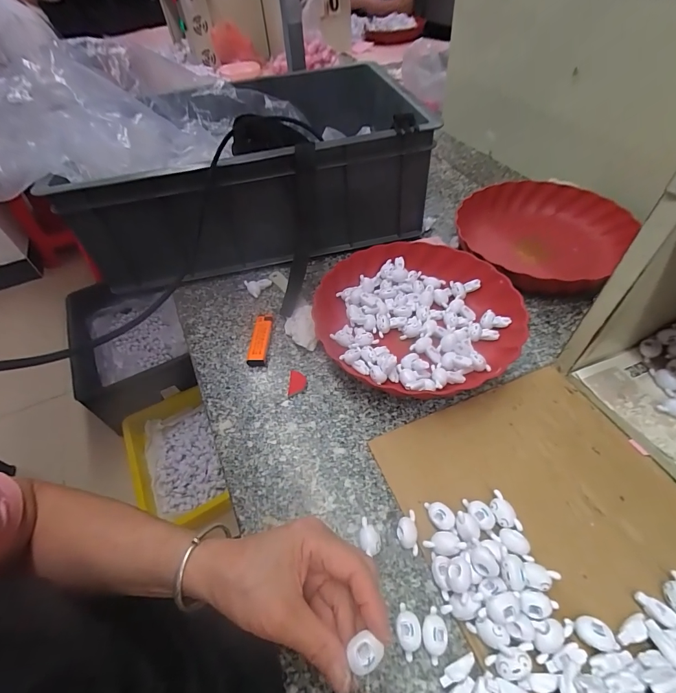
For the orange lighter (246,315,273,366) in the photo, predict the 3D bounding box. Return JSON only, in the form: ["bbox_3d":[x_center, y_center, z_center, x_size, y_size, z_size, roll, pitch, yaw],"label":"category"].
[{"bbox_3d":[-0.099,-0.012,0.485,0.022,0.016,0.085,-1,50,4],"label":"orange lighter"}]

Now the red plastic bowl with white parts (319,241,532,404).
[{"bbox_3d":[0.103,-0.040,0.467,0.228,0.056,0.218,-3,50,3],"label":"red plastic bowl with white parts"}]

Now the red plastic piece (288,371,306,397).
[{"bbox_3d":[-0.048,0.043,0.443,0.020,0.004,0.034,-2,50,4],"label":"red plastic piece"}]

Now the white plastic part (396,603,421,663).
[{"bbox_3d":[0.053,0.215,0.282,0.017,0.015,0.034,-10,50,-3],"label":"white plastic part"}]

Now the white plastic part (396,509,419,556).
[{"bbox_3d":[0.060,0.163,0.325,0.017,0.017,0.032,-6,50,1],"label":"white plastic part"}]

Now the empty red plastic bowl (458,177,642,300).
[{"bbox_3d":[0.281,-0.161,0.552,0.203,0.057,0.231,19,54,20],"label":"empty red plastic bowl"}]

